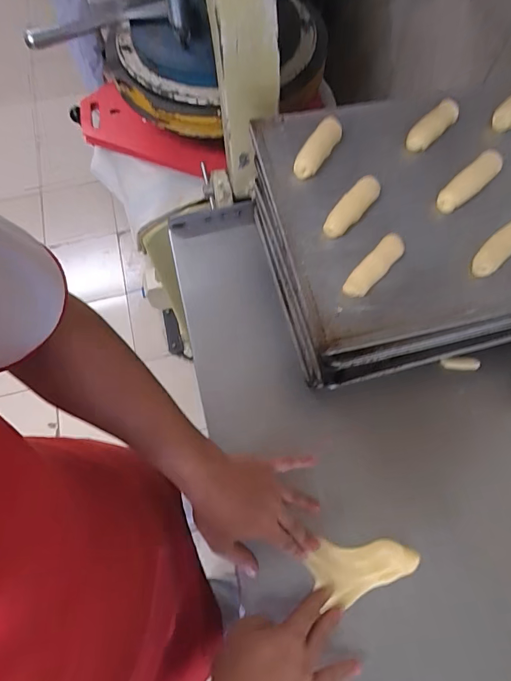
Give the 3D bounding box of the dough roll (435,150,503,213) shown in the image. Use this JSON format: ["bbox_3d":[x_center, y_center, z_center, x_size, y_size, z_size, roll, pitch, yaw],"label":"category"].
[{"bbox_3d":[0.261,-0.194,0.480,0.100,0.021,0.029,-41,73,-15],"label":"dough roll"}]

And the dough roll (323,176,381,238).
[{"bbox_3d":[0.113,-0.156,0.460,0.026,0.021,0.089,36,72,14],"label":"dough roll"}]

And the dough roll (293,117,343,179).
[{"bbox_3d":[0.079,-0.241,0.490,0.026,0.018,0.089,30,71,11],"label":"dough roll"}]

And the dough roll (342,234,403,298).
[{"bbox_3d":[0.132,-0.081,0.434,0.023,0.022,0.087,42,74,15],"label":"dough roll"}]

